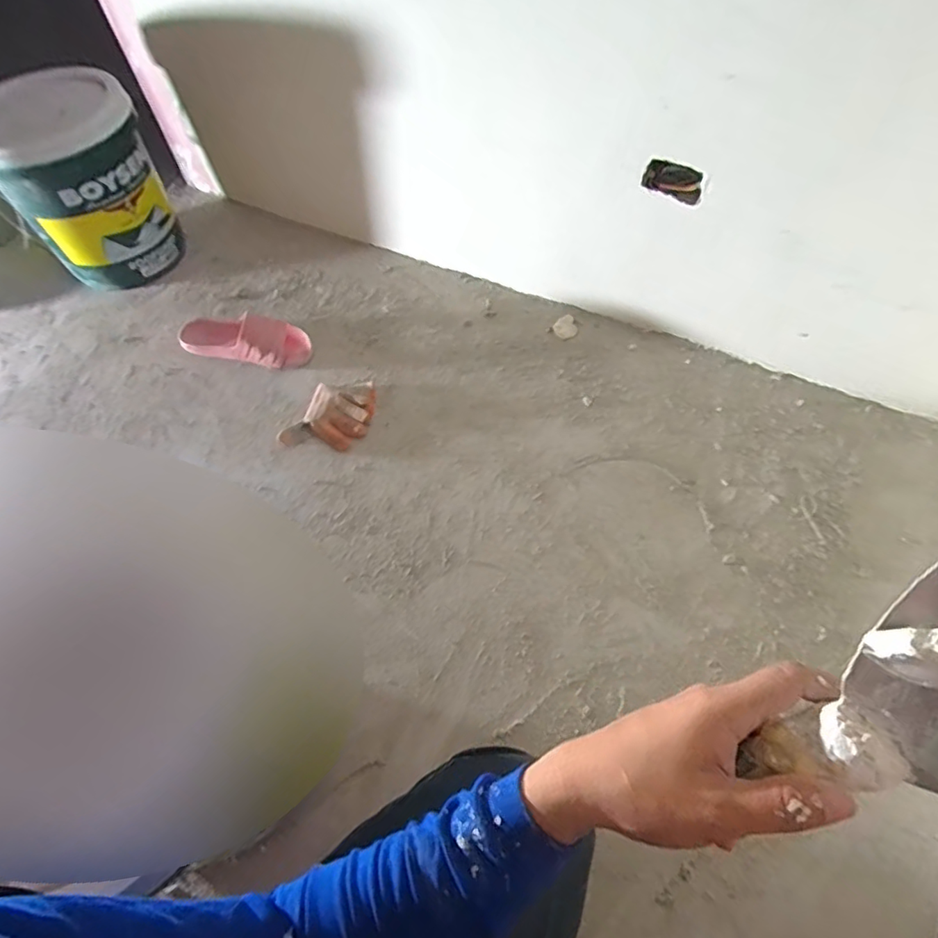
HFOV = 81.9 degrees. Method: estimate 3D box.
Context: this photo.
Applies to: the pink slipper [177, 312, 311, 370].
[{"bbox_3d":[-0.445,-0.261,1.071,0.264,0.063,0.104,15,60,11],"label":"pink slipper"}]

